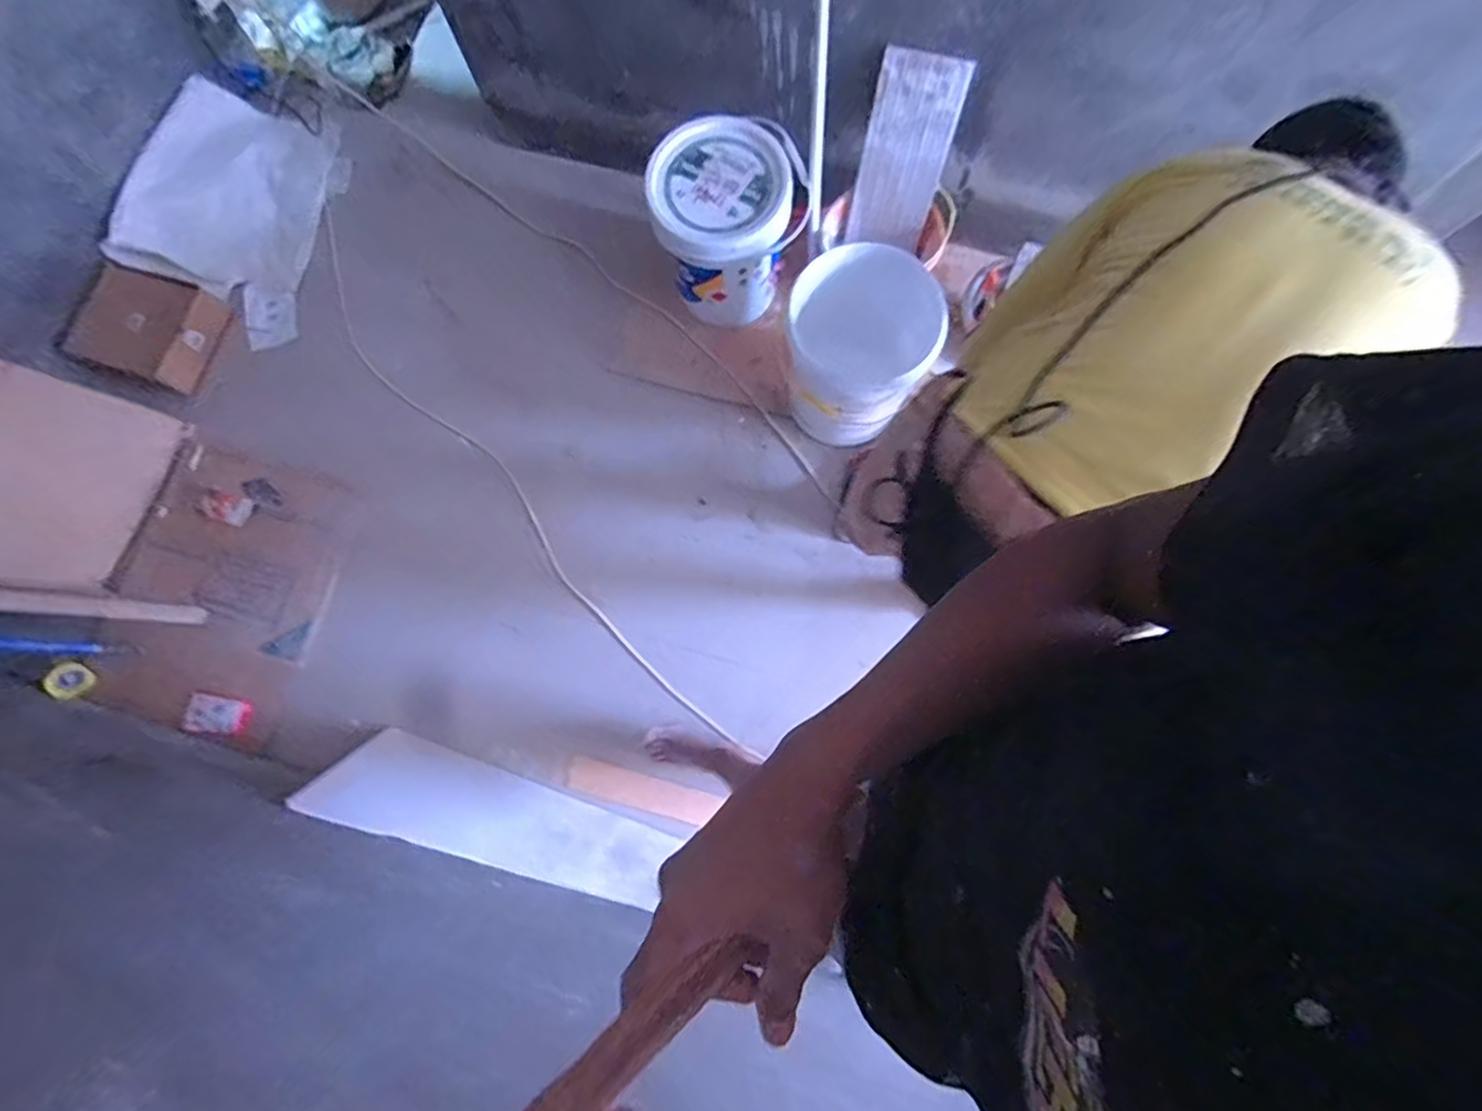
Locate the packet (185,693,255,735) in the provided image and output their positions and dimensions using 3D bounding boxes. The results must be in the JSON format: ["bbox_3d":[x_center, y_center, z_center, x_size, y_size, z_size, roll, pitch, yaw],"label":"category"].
[{"bbox_3d":[-1.135,0.344,1.379,0.120,0.008,0.078,9,71,-12],"label":"packet"}]

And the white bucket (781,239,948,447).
[{"bbox_3d":[0.239,-0.418,1.390,0.312,0.357,0.271,23,81,4],"label":"white bucket"}]

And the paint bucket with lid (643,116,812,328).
[{"bbox_3d":[-0.040,-0.752,1.454,0.301,0.299,0.302,0,80,1],"label":"paint bucket with lid"}]

